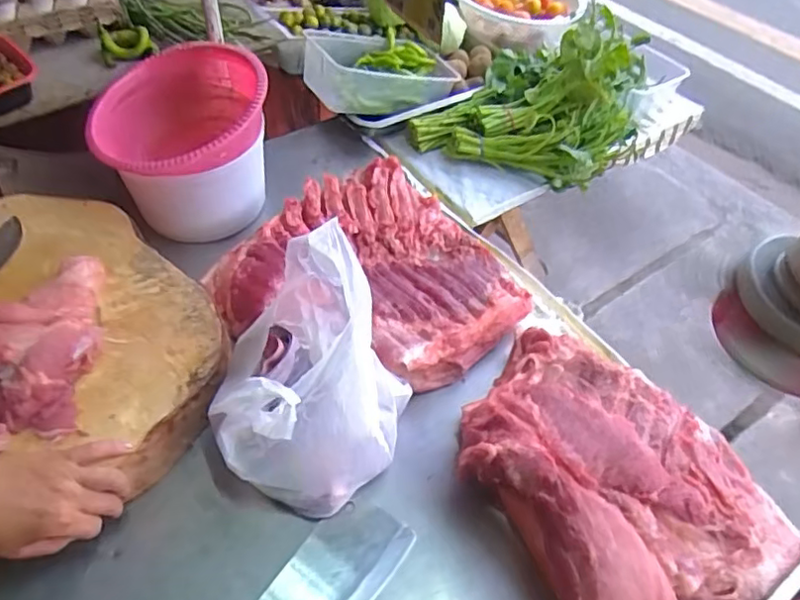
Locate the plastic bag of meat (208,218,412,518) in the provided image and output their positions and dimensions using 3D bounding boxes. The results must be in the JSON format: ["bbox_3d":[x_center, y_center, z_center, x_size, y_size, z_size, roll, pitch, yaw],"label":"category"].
[{"bbox_3d":[-0.094,0.077,0.643,0.178,0.184,0.240,-1,52,-4],"label":"plastic bag of meat"}]

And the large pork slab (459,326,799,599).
[{"bbox_3d":[0.214,0.176,0.643,0.253,0.074,0.350,-27,58,-22],"label":"large pork slab"}]

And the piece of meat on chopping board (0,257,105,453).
[{"bbox_3d":[-0.395,0.040,0.611,0.155,0.058,0.221,1,52,-3],"label":"piece of meat on chopping board"}]

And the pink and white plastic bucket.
[{"bbox_3d":[-0.296,-0.216,0.849,0.228,0.173,0.244,-9,53,-10],"label":"pink and white plastic bucket"}]

